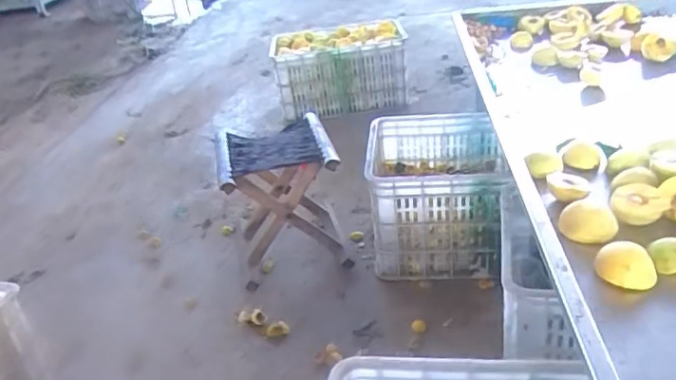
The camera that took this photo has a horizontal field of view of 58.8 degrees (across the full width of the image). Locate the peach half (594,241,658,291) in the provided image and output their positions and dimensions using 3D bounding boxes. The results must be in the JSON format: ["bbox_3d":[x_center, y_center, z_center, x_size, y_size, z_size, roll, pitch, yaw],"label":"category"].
[{"bbox_3d":[0.359,0.094,0.749,0.070,0.046,0.059,4,31,19],"label":"peach half"}]

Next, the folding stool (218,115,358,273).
[{"bbox_3d":[-0.137,0.025,1.536,0.285,0.318,0.305,-13,29,-10],"label":"folding stool"}]

